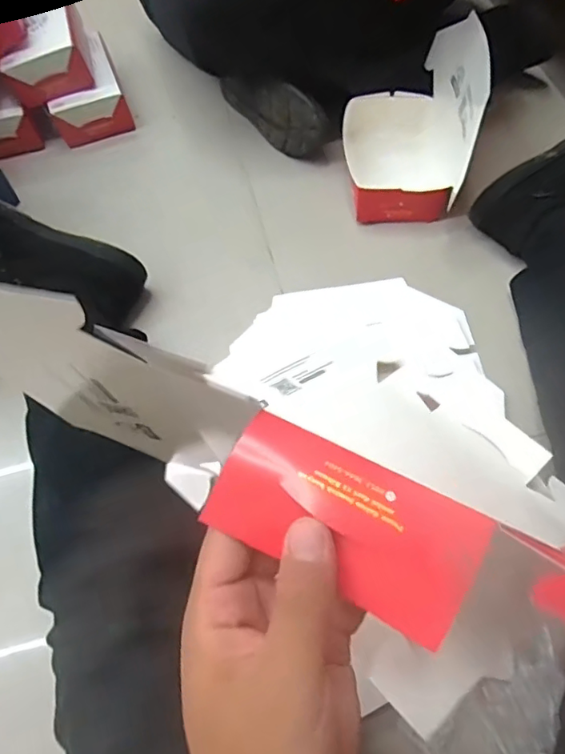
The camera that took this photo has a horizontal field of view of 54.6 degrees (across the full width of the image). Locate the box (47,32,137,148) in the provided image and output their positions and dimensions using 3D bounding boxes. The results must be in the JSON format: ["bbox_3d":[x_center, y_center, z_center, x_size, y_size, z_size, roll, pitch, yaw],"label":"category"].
[{"bbox_3d":[-0.310,-0.453,0.858,0.117,0.074,0.160,-20,63,-7],"label":"box"}]

